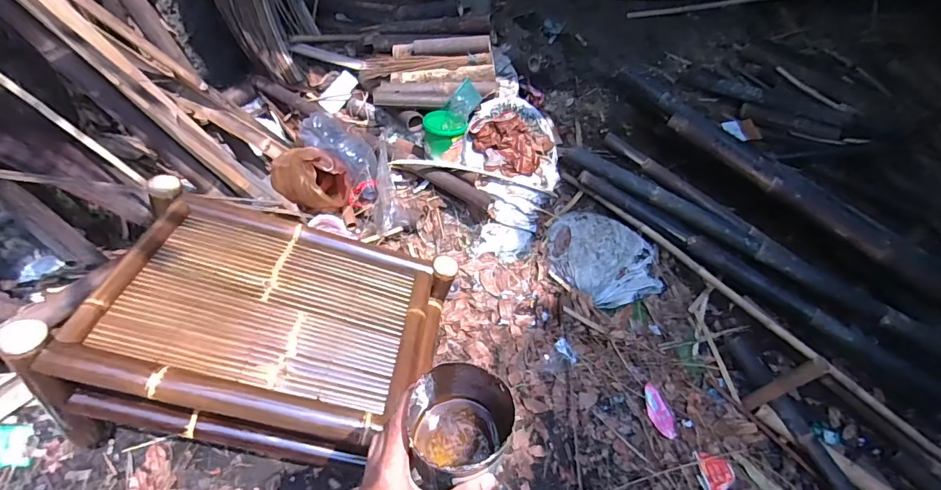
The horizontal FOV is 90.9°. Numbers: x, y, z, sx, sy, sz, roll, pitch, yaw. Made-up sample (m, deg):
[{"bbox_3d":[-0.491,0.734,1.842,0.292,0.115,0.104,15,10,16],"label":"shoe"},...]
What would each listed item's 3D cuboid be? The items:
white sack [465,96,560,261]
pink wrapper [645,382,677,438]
[{"bbox_3d":[0.156,-0.280,1.918,0.439,0.243,0.628,-5,62,-5],"label":"white sack"},{"bbox_3d":[0.691,0.609,1.697,0.083,0.013,0.191,-20,64,-12],"label":"pink wrapper"}]

